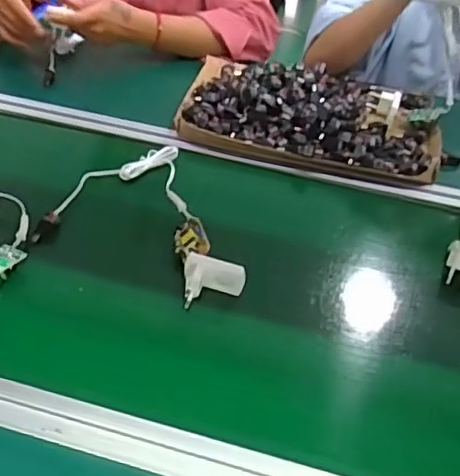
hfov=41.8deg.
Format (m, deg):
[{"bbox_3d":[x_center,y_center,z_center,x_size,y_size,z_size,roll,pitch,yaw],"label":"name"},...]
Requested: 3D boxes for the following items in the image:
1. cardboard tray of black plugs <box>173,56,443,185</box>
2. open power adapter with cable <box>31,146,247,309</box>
[{"bbox_3d":[0.120,-0.197,0.876,0.361,0.066,0.271,9,42,8],"label":"cardboard tray of black plugs"},{"bbox_3d":[-0.117,-0.025,0.660,0.186,0.036,0.268,-12,43,-15],"label":"open power adapter with cable"}]

